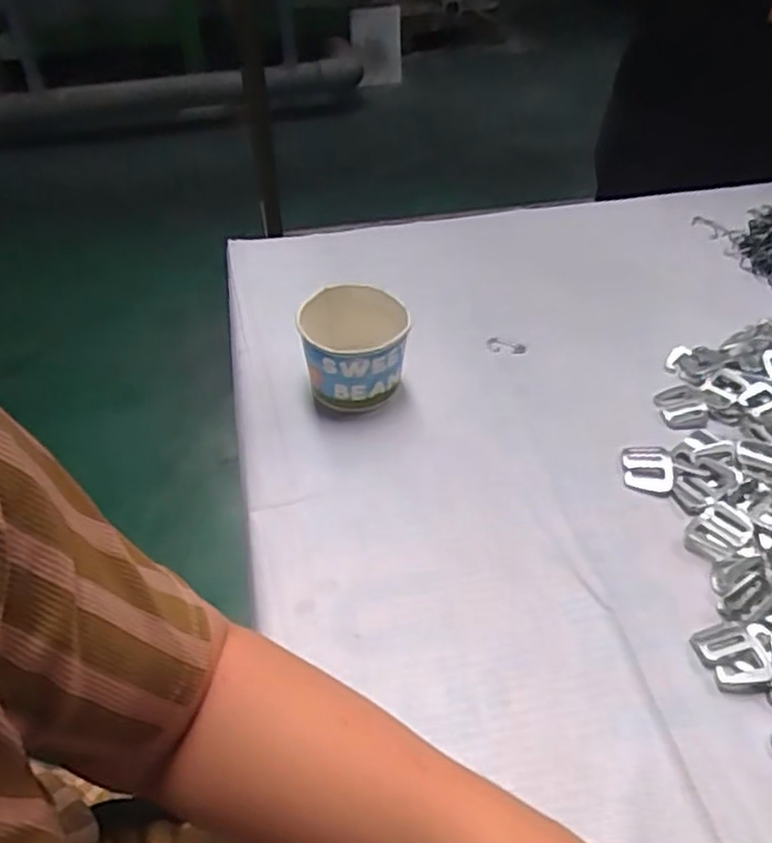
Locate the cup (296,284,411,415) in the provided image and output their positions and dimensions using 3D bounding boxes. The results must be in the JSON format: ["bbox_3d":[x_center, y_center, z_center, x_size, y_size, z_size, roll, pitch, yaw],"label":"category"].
[{"bbox_3d":[-0.027,-0.064,0.617,0.087,0.082,0.091,-1,47,1],"label":"cup"}]

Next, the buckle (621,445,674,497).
[{"bbox_3d":[0.207,0.037,0.556,0.037,0.004,0.046,5,47,7],"label":"buckle"}]

